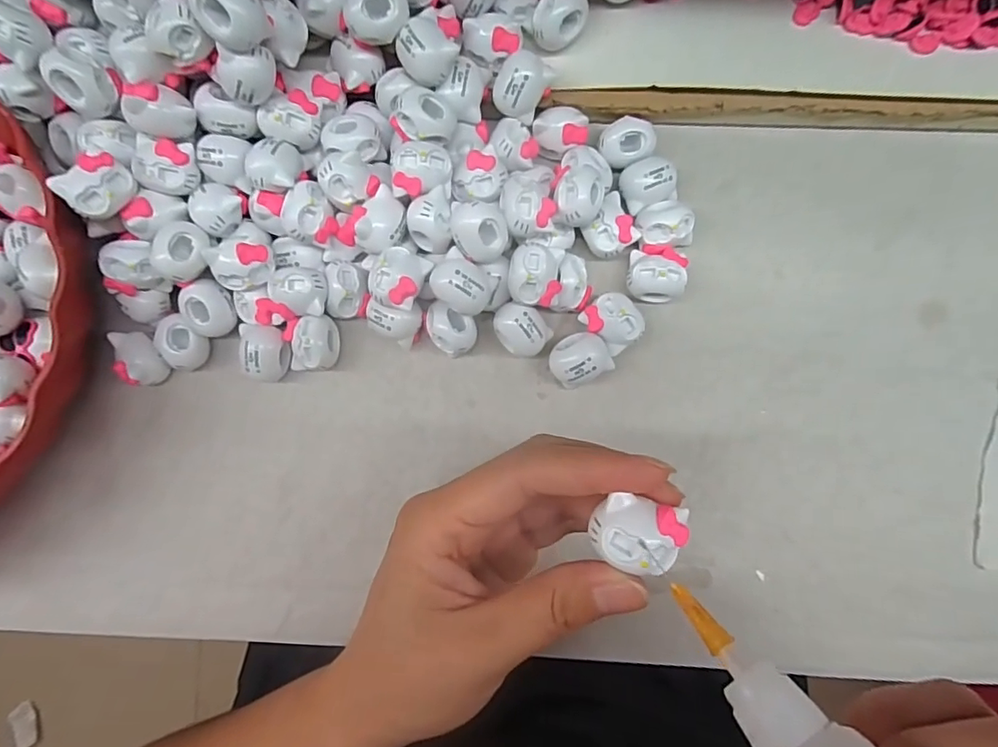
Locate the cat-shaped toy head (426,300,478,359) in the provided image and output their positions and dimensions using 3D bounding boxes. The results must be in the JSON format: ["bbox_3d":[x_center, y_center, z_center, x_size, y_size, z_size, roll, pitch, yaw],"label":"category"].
[{"bbox_3d":[-0.021,-0.018,0.236,0.022,0.024,0.019,19,84,5],"label":"cat-shaped toy head"}]

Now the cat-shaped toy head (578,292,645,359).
[{"bbox_3d":[0.051,-0.023,0.233,0.021,0.018,0.025,-42,83,-3],"label":"cat-shaped toy head"}]

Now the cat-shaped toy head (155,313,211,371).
[{"bbox_3d":[-0.145,-0.014,0.240,0.017,0.018,0.020,-39,83,-2],"label":"cat-shaped toy head"}]

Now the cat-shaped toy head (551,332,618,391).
[{"bbox_3d":[0.036,-0.006,0.233,0.026,0.019,0.022,-29,82,-1],"label":"cat-shaped toy head"}]

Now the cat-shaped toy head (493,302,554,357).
[{"bbox_3d":[0.010,-0.019,0.235,0.021,0.022,0.024,-32,82,-1],"label":"cat-shaped toy head"}]

